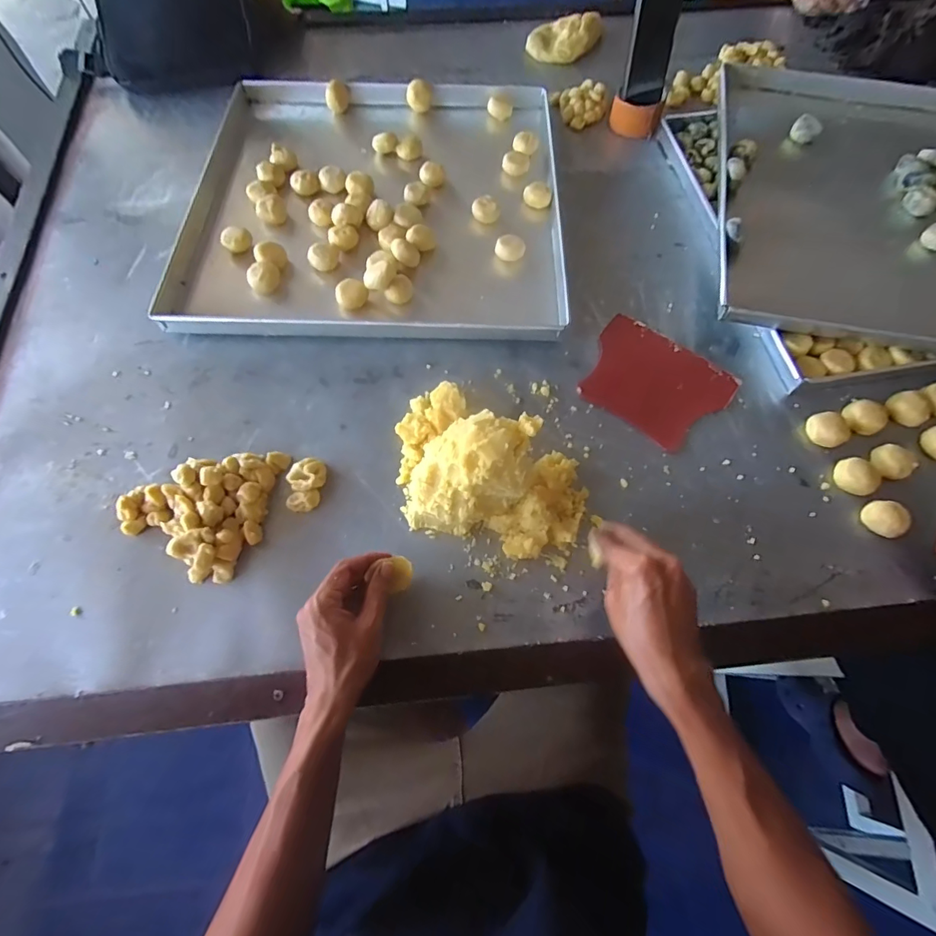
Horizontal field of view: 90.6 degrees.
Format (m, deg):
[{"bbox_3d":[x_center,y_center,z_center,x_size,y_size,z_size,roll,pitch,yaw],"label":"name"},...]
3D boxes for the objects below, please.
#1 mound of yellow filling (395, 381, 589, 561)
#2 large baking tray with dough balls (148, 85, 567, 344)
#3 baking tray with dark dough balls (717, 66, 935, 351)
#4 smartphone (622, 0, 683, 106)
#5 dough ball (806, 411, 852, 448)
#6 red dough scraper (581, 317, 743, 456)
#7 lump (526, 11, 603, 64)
[{"bbox_3d":[0.013,-0.004,0.468,0.226,0.107,0.152,29,69,10],"label":"mound of yellow filling"},{"bbox_3d":[-0.125,-0.398,0.675,0.506,0.037,0.515,2,67,-1],"label":"large baking tray with dough balls"},{"bbox_3d":[0.617,-0.368,0.654,0.534,0.056,0.536,14,67,4],"label":"baking tray with dark dough balls"},{"bbox_3d":[0.275,-0.636,0.683,0.073,0.157,0.014,-15,53,-10],"label":"smartphone"},{"bbox_3d":[0.418,-0.044,0.540,0.037,0.022,0.042,-28,71,-13],"label":"dough ball"},{"bbox_3d":[0.227,-0.107,0.570,0.167,0.004,0.132,37,75,14],"label":"red dough scraper"},{"bbox_3d":[0.175,-0.767,0.828,0.137,0.045,0.080,3,67,-1],"label":"lump"}]

